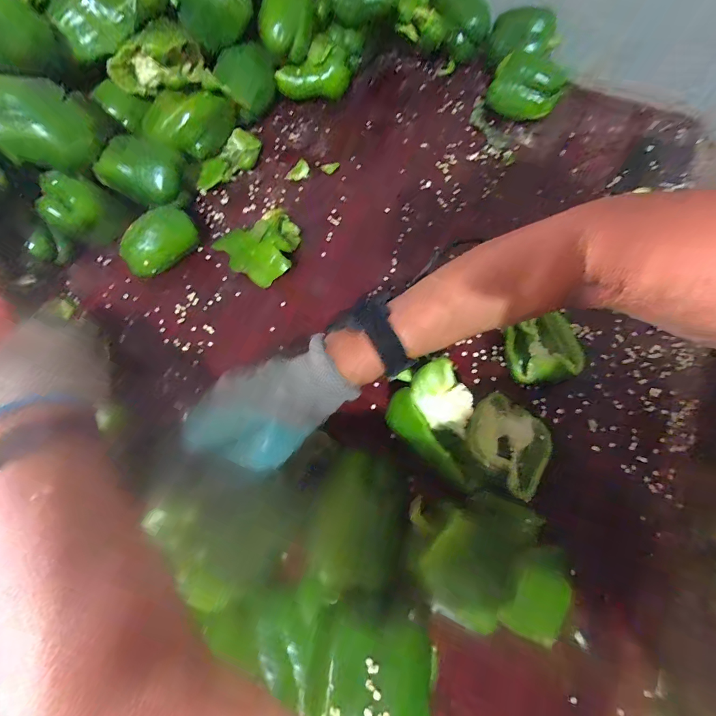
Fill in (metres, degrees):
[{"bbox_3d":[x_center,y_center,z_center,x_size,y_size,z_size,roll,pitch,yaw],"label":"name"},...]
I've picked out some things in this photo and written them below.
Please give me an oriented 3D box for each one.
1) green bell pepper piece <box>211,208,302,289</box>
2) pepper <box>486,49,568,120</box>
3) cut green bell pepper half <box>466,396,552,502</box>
[{"bbox_3d":[-0.117,-0.125,0.426,0.104,0.043,0.079,-7,66,-3],"label":"green bell pepper piece"},{"bbox_3d":[0.251,-0.404,0.551,0.098,0.069,0.073,12,66,5],"label":"pepper"},{"bbox_3d":[0.135,0.073,0.336,0.077,0.045,0.081,36,71,15],"label":"cut green bell pepper half"}]

